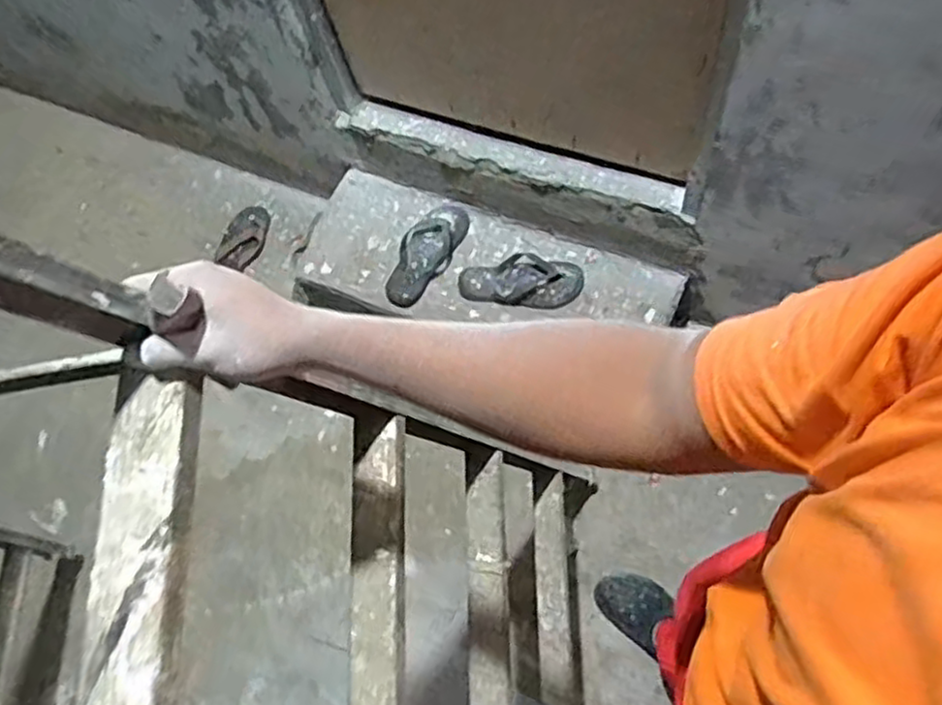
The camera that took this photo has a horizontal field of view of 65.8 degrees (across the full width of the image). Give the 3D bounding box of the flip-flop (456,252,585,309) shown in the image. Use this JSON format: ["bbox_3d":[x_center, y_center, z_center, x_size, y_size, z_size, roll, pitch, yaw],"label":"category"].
[{"bbox_3d":[0.105,-0.156,1.547,0.255,0.051,0.110,12,71,7],"label":"flip-flop"}]

